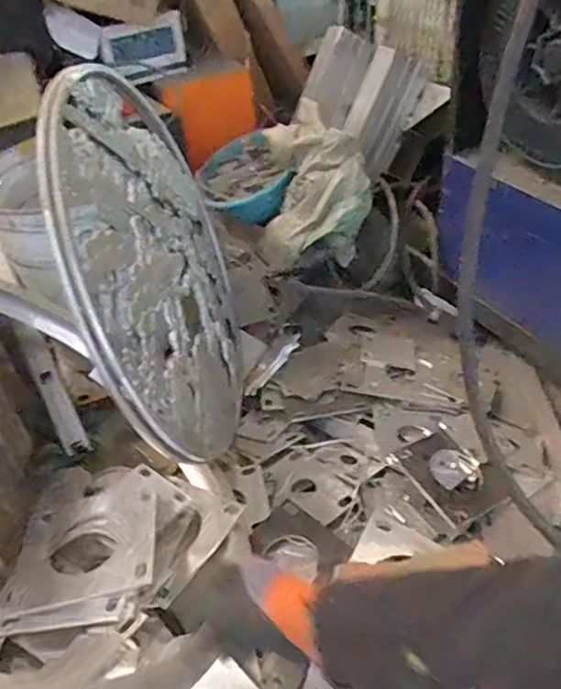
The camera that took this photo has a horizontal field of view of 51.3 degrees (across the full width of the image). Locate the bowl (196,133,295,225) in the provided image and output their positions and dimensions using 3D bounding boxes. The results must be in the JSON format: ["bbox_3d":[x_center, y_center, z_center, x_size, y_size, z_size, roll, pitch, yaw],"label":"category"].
[{"bbox_3d":[-0.065,-0.377,1.312,0.239,0.105,0.211,23,77,23],"label":"bowl"}]

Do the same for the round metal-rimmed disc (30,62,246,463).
[{"bbox_3d":[-0.167,-0.121,0.880,0.020,0.547,0.576,-15,0,12],"label":"round metal-rimmed disc"}]

